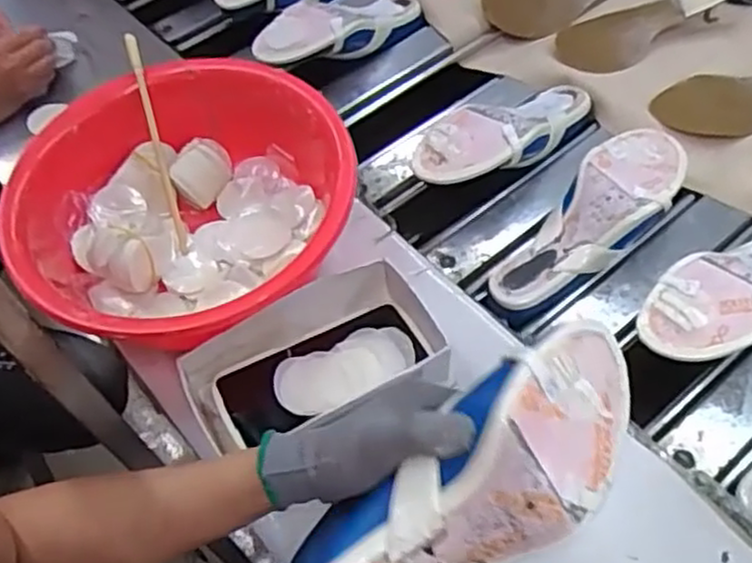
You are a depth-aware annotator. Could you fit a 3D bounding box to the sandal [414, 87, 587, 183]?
[{"bbox_3d":[0.140,-0.156,0.744,0.225,0.048,0.088,-25,57,-27],"label":"sandal"}]

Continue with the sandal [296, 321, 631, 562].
[{"bbox_3d":[0.053,0.112,0.398,0.224,0.056,0.089,-38,97,0],"label":"sandal"}]

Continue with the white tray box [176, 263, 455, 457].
[{"bbox_3d":[-0.048,0.063,0.574,0.199,0.044,0.106,-22,57,-9],"label":"white tray box"}]

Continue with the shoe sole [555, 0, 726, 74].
[{"bbox_3d":[0.324,-0.309,0.862,0.219,0.029,0.091,-24,57,5],"label":"shoe sole"}]

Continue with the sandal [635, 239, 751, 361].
[{"bbox_3d":[0.319,-0.002,0.617,0.228,0.043,0.087,-27,57,-30],"label":"sandal"}]

